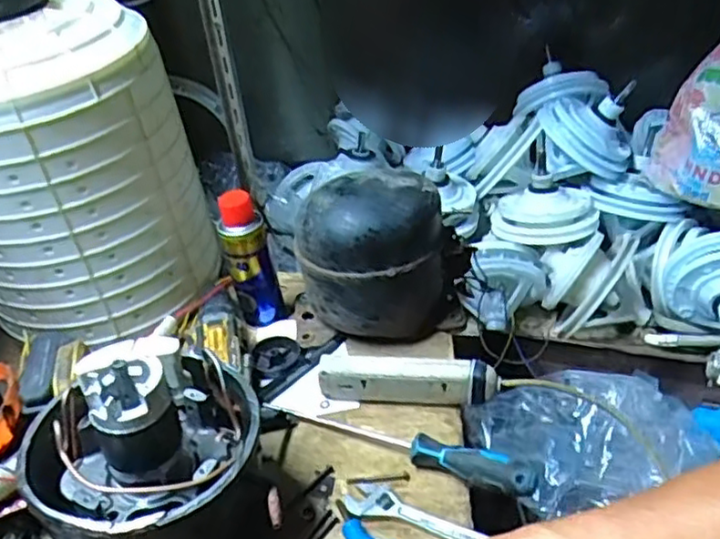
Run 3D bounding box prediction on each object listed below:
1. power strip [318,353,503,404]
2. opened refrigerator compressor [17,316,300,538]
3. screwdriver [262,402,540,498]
[{"bbox_3d":[0.047,0.113,0.671,0.175,0.052,0.025,0,36,10],"label":"power strip"},{"bbox_3d":[-0.157,0.156,0.535,0.182,0.174,0.168,-27,40,-26],"label":"opened refrigerator compressor"},{"bbox_3d":[0.027,0.157,0.624,0.274,0.035,0.026,14,40,27],"label":"screwdriver"}]

